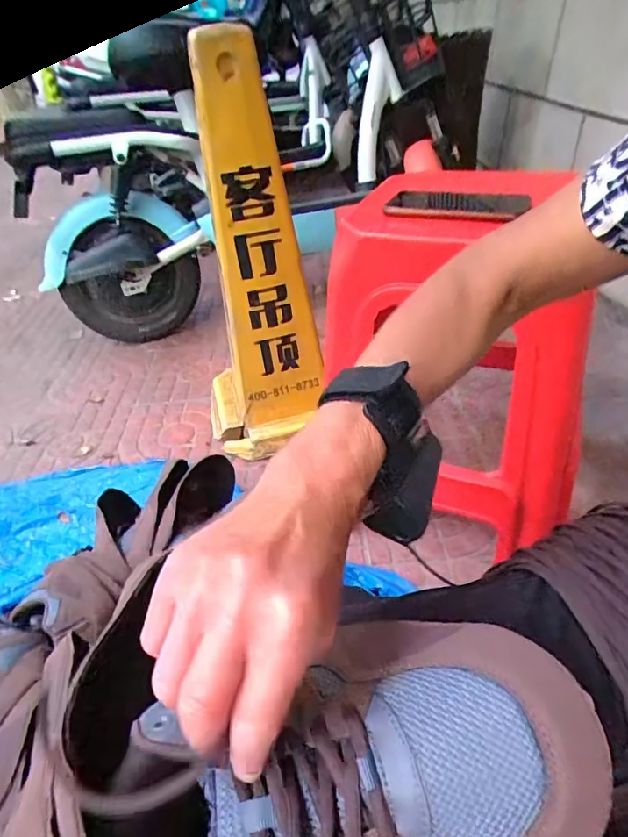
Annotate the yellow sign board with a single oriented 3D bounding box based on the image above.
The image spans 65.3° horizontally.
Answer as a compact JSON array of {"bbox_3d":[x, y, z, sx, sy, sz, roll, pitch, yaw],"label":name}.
[{"bbox_3d":[-0.110,-0.237,0.849,0.209,0.626,0.202,-11,41,-10],"label":"yellow sign board"}]

